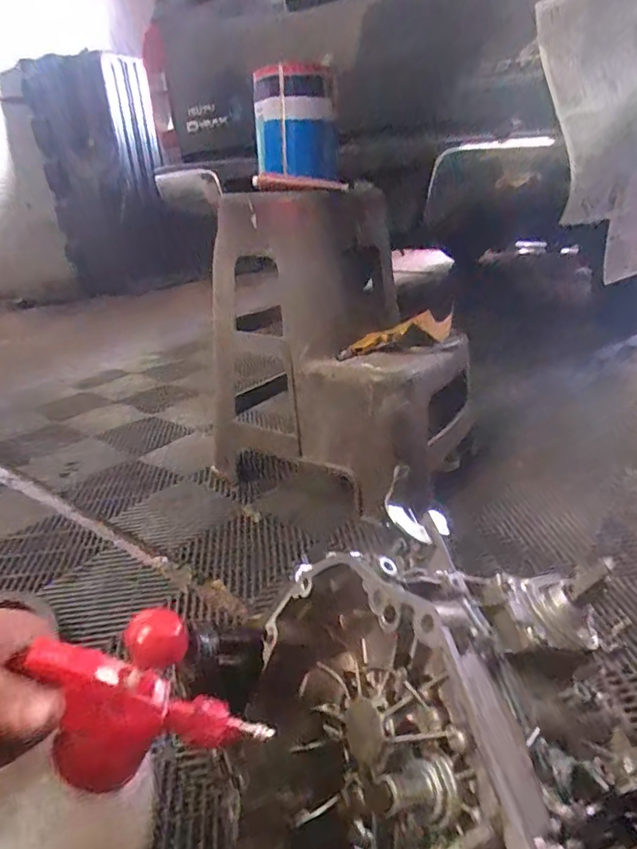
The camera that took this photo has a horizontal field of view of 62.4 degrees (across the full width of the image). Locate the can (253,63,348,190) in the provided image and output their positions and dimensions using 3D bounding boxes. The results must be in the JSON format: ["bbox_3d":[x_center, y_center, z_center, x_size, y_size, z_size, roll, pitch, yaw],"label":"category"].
[{"bbox_3d":[-0.043,-0.573,1.027,0.162,0.203,0.163,-4,25,-3],"label":"can"}]

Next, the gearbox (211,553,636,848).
[{"bbox_3d":[0.108,0.258,0.438,0.337,0.302,0.297,-16,28,-25],"label":"gearbox"}]

